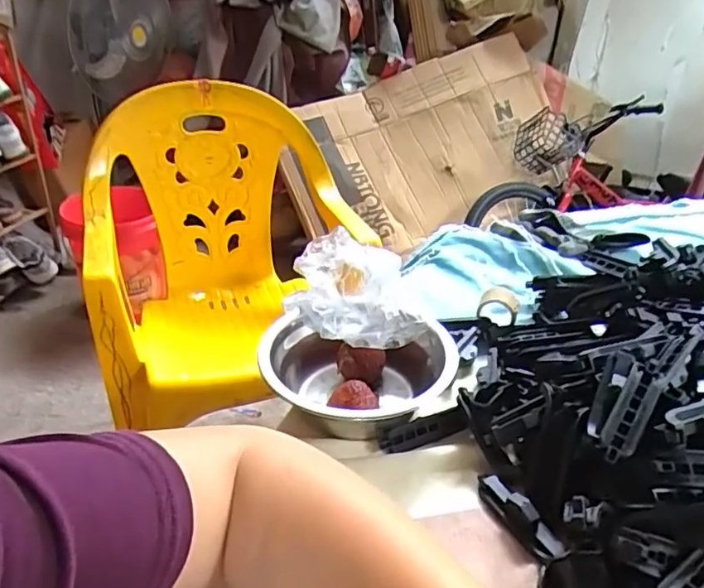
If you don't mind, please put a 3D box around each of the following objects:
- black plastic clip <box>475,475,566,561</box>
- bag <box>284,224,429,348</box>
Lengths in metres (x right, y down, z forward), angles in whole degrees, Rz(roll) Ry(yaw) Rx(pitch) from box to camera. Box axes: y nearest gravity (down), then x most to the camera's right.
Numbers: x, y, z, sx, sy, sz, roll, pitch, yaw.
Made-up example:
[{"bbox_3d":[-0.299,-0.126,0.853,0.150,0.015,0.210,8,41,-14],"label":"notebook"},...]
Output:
[{"bbox_3d":[0.098,0.127,0.333,0.020,0.018,0.061,-16,36,-26],"label":"black plastic clip"},{"bbox_3d":[0.001,-0.001,0.426,0.105,0.072,0.055,2,32,1],"label":"bag"}]

